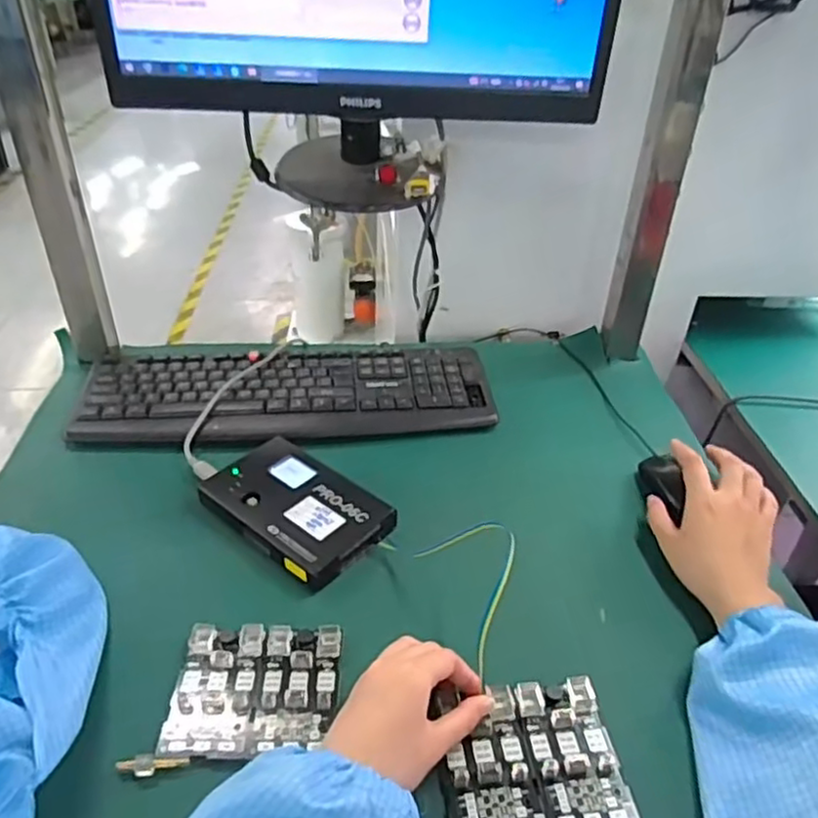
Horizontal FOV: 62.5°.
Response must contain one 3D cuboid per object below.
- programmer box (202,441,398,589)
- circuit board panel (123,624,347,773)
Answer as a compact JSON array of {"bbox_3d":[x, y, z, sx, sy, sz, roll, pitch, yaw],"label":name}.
[{"bbox_3d":[-0.102,0.087,0.609,0.159,0.022,0.102,26,42,29],"label":"programmer box"},{"bbox_3d":[-0.114,0.199,0.474,0.127,0.013,0.101,0,36,-3],"label":"circuit board panel"}]

